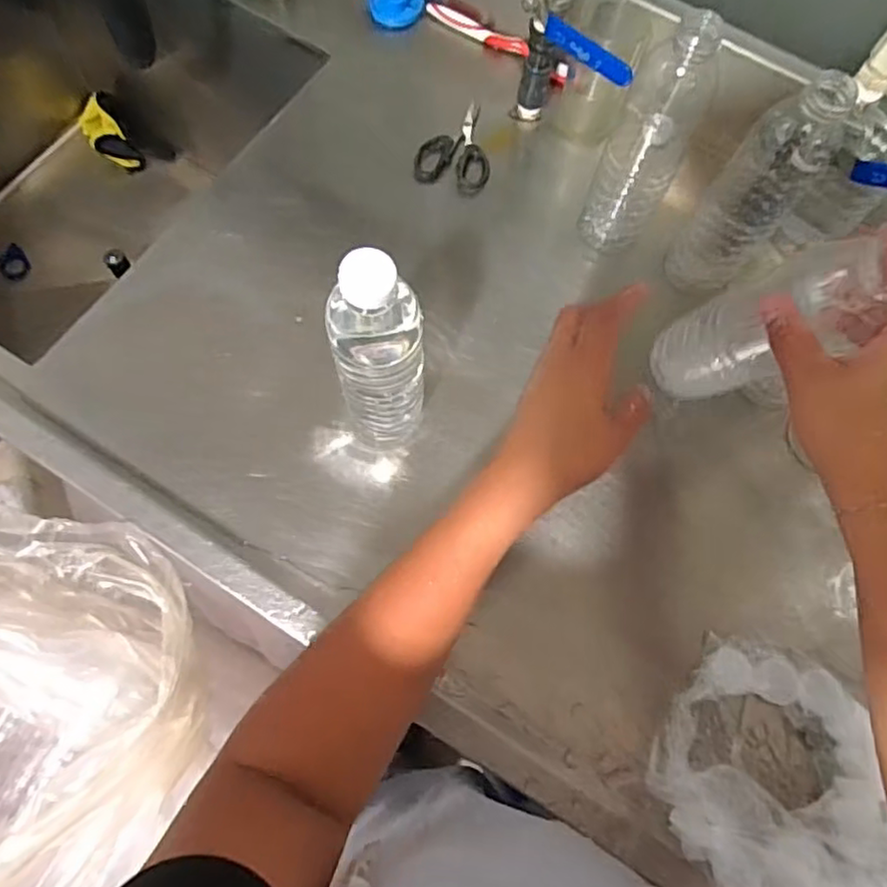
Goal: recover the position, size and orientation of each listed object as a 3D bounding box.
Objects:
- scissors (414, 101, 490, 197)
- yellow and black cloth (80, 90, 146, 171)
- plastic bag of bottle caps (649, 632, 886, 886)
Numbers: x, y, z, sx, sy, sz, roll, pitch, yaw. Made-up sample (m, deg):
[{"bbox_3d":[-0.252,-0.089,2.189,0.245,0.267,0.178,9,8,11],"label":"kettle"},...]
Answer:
[{"bbox_3d":[0.015,-0.298,0.640,0.070,0.018,0.105,11,70,1],"label":"scissors"},{"bbox_3d":[-0.532,-0.490,1.028,0.059,0.118,0.027,-35,33,-14],"label":"yellow and black cloth"},{"bbox_3d":[0.234,0.229,0.450,0.157,0.022,0.164,20,70,4],"label":"plastic bag of bottle caps"}]

